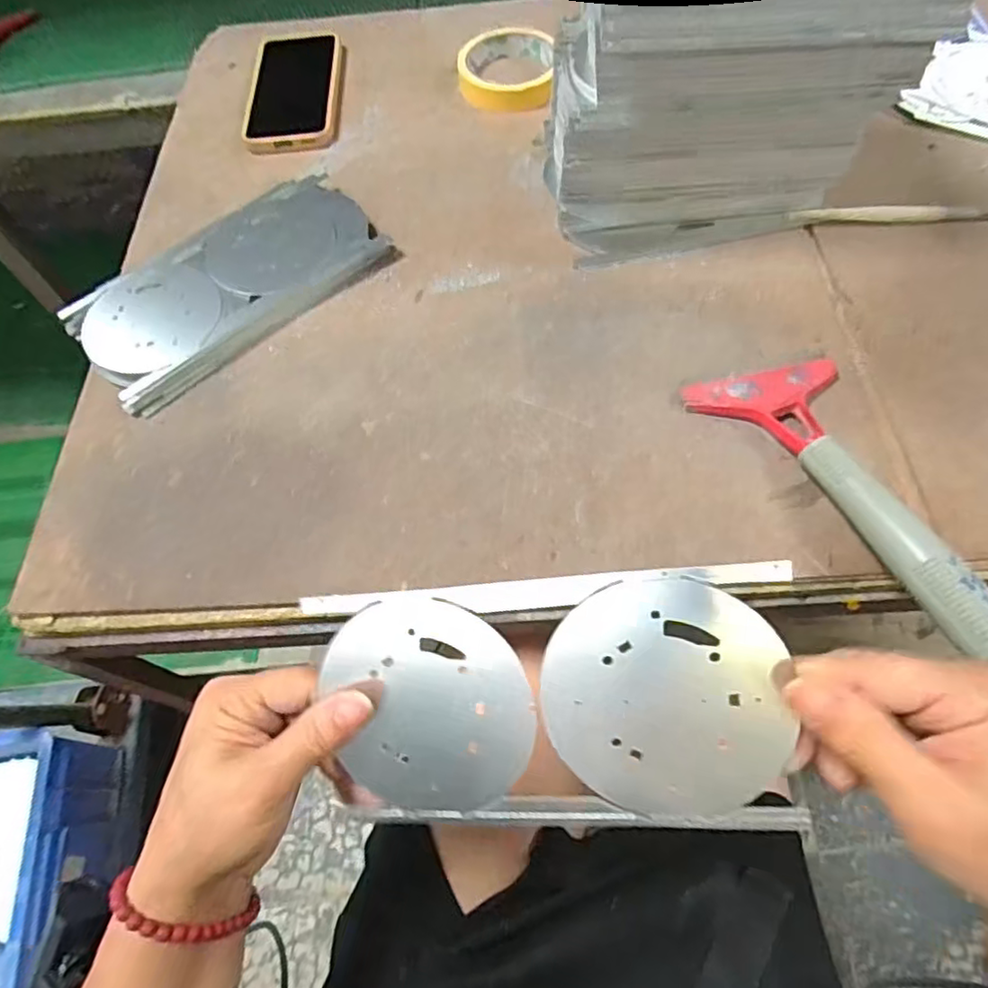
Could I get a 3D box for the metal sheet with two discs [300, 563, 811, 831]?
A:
[{"bbox_3d":[0.020,0.086,0.254,0.181,0.005,0.102,-6,97,14],"label":"metal sheet with two discs"}]

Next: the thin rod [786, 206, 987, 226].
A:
[{"bbox_3d":[0.291,-0.206,0.464,0.141,0.008,0.015,4,63,5],"label":"thin rod"}]

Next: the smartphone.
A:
[{"bbox_3d":[-0.181,-0.372,0.577,0.083,0.009,0.168,-3,63,2],"label":"smartphone"}]

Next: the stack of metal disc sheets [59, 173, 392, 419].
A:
[{"bbox_3d":[-0.194,-0.159,0.463,0.216,0.020,0.117,-40,68,-16],"label":"stack of metal disc sheets"}]

